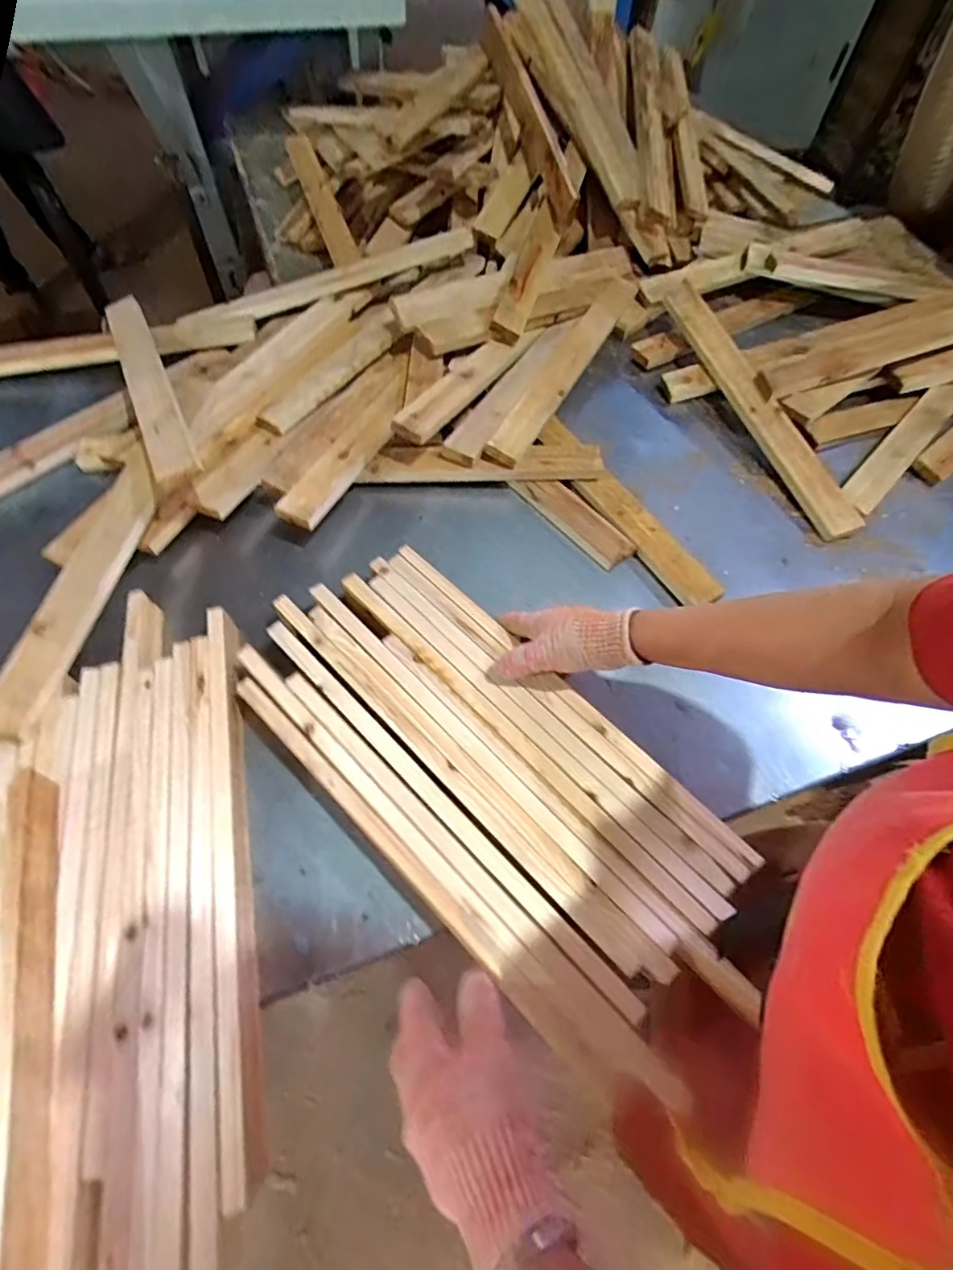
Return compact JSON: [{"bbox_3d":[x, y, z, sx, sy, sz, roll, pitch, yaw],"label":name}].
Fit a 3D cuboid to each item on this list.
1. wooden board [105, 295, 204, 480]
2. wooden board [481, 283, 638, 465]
[{"bbox_3d":[-0.460,-0.360,0.747,0.057,0.020,0.479,-31,60,-3],"label":"wooden board"},{"bbox_3d":[0.150,-0.445,0.871,0.056,0.025,0.560,24,62,12],"label":"wooden board"}]

